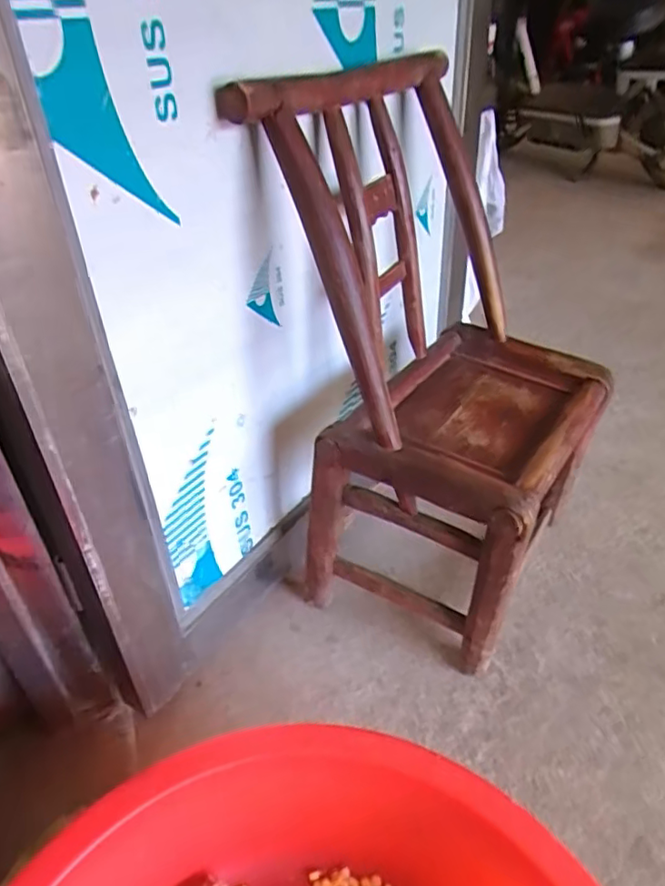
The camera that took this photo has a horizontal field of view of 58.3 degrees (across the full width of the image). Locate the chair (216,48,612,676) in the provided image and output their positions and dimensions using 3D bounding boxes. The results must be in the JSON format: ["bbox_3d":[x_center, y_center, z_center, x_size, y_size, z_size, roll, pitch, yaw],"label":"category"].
[{"bbox_3d":[0.152,-0.117,0.735,0.319,0.582,0.402,16,41,25],"label":"chair"}]

